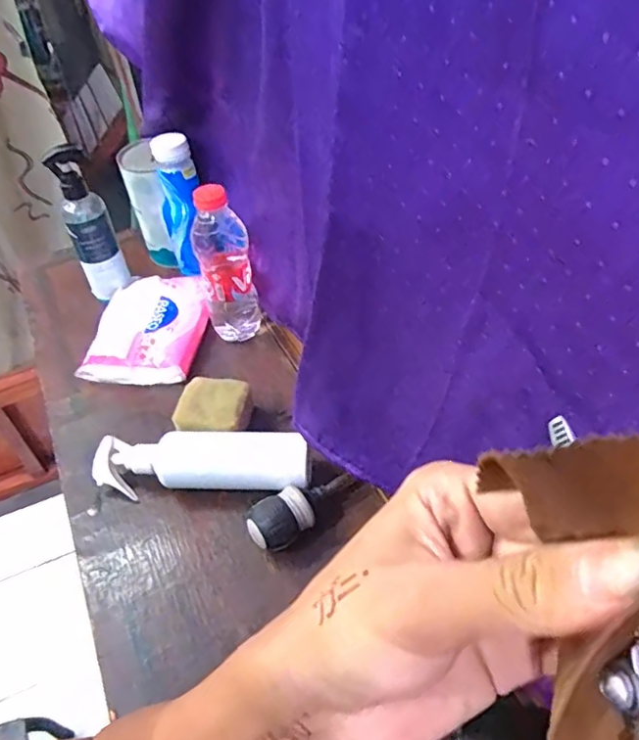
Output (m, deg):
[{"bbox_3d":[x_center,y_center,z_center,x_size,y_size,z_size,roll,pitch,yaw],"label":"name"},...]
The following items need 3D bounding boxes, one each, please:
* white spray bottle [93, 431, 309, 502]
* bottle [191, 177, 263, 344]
[{"bbox_3d":[-0.107,0.089,0.509,0.194,0.049,0.046,-1,45,3],"label":"white spray bottle"},{"bbox_3d":[-0.099,-0.104,0.611,0.056,0.191,0.048,-13,46,-9],"label":"bottle"}]

